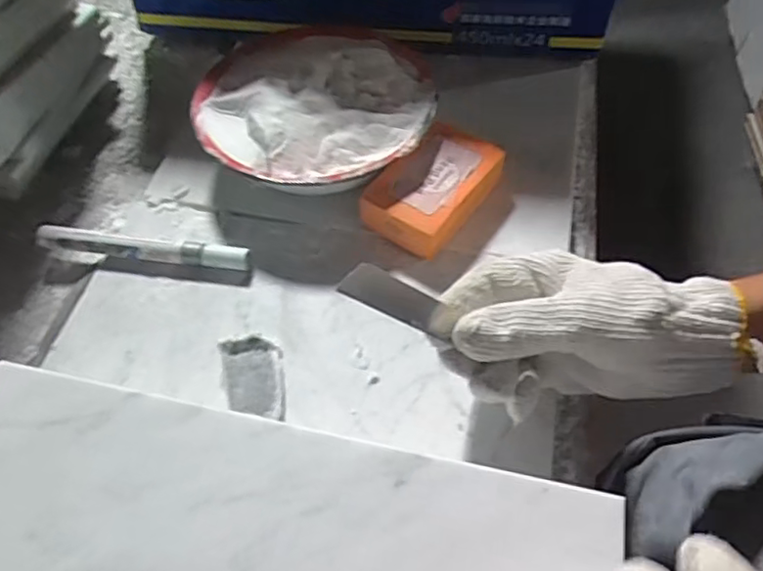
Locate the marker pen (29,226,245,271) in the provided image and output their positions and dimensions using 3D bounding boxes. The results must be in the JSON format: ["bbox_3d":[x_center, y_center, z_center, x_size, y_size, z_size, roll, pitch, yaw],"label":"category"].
[{"bbox_3d":[-0.160,-0.024,0.420,0.144,0.018,0.014,7,56,9],"label":"marker pen"}]

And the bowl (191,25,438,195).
[{"bbox_3d":[-0.048,-0.128,0.463,0.167,0.051,0.177,-1,57,1],"label":"bowl"}]

